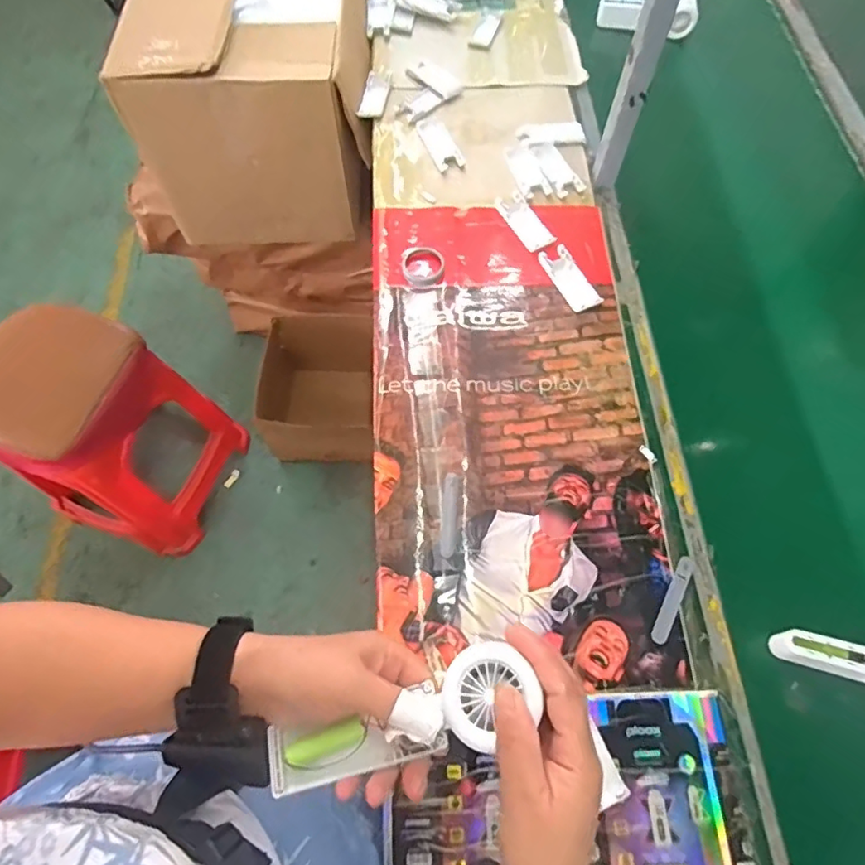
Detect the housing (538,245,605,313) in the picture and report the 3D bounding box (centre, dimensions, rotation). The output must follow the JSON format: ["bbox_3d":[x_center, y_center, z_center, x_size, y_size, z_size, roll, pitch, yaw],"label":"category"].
[{"bbox_3d":[0.182,-0.204,0.744,0.043,0.009,0.105,-23,67,-10],"label":"housing"}]

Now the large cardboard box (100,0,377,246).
[{"bbox_3d":[-0.315,-0.667,1.066,0.396,0.357,0.526,-5,66,-1],"label":"large cardboard box"}]

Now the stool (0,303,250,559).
[{"bbox_3d":[-0.676,0.007,1.203,0.333,0.482,0.358,17,67,8],"label":"stool"}]

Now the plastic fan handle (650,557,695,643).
[{"bbox_3d":[0.248,0.172,0.575,0.017,0.004,0.095,28,68,12],"label":"plastic fan handle"}]

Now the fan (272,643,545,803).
[{"bbox_3d":[-0.017,0.174,0.330,0.163,0.025,0.048,-26,67,9],"label":"fan"}]

